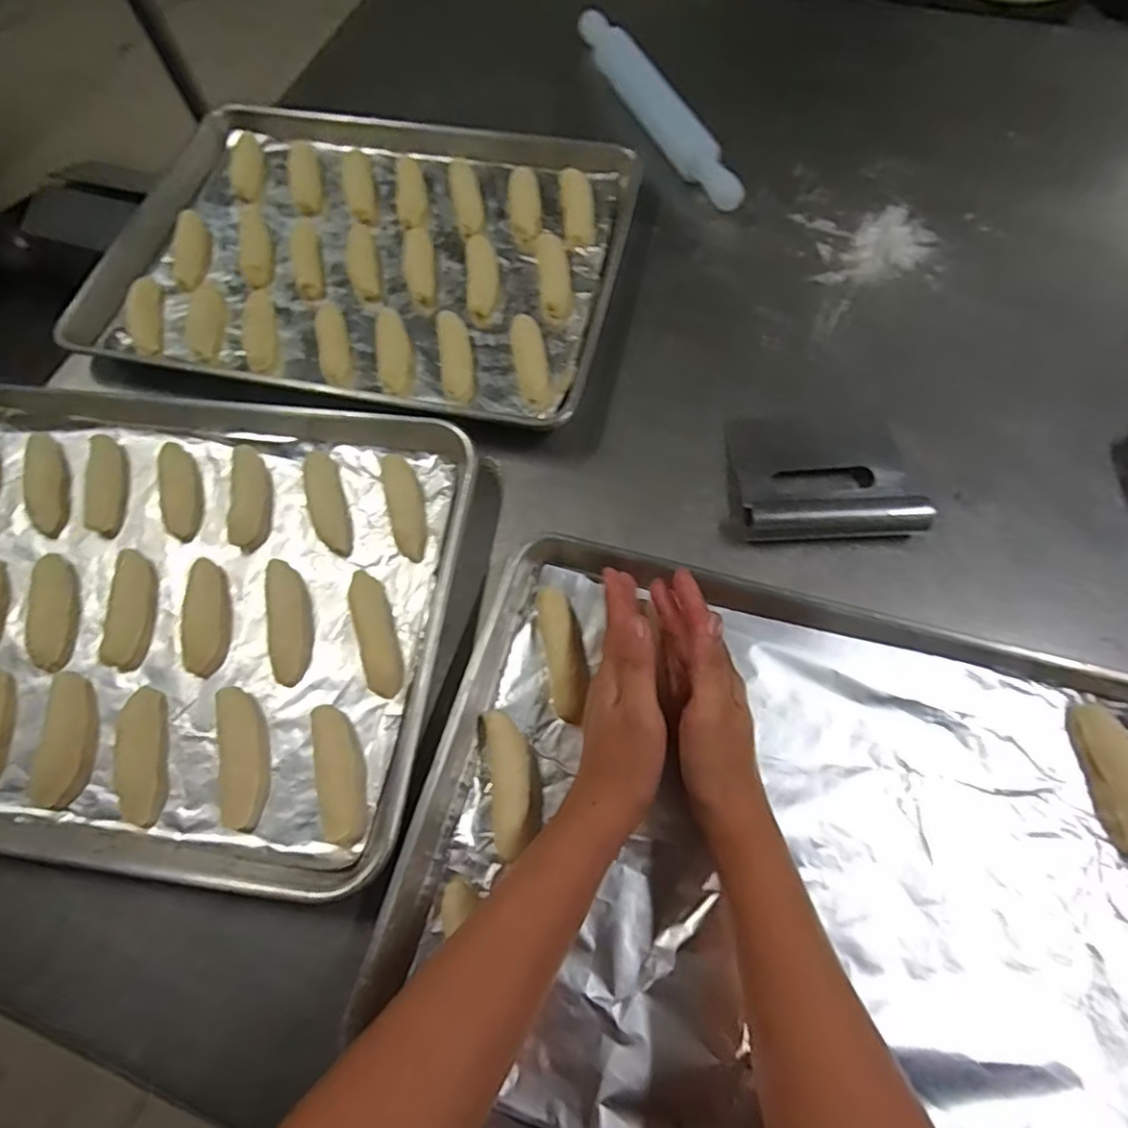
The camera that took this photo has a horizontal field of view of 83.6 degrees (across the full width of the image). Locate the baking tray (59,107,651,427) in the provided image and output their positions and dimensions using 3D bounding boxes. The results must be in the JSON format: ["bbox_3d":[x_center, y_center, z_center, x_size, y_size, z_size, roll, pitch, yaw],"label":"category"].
[{"bbox_3d":[-0.175,-0.294,0.580,0.446,0.027,0.330,11,66,8],"label":"baking tray"}]

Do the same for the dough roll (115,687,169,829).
[{"bbox_3d":[-0.274,0.124,0.409,0.029,0.016,0.085,-11,65,-2],"label":"dough roll"}]

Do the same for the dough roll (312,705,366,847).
[{"bbox_3d":[-0.140,0.130,0.395,0.023,0.020,0.084,-15,66,-4],"label":"dough roll"}]

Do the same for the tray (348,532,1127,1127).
[{"bbox_3d":[0.141,0.176,0.352,0.447,0.026,0.334,13,67,9],"label":"tray"}]

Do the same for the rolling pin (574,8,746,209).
[{"bbox_3d":[0.088,-0.458,0.639,0.038,0.044,0.300,-23,66,-8],"label":"rolling pin"}]

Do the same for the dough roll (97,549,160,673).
[{"bbox_3d":[-0.310,0.030,0.450,0.027,0.014,0.086,-9,65,-1],"label":"dough roll"}]

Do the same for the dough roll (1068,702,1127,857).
[{"bbox_3d":[0.326,0.126,0.371,0.028,0.015,0.085,-2,65,2],"label":"dough roll"}]

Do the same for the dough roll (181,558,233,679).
[{"bbox_3d":[-0.254,0.036,0.447,0.028,0.012,0.084,-14,65,-3],"label":"dough roll"}]

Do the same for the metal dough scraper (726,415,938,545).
[{"bbox_3d":[0.191,-0.071,0.462,0.123,0.028,0.115,-2,65,2],"label":"metal dough scraper"}]

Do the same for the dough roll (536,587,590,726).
[{"bbox_3d":[0.000,0.059,0.417,0.025,0.016,0.088,-11,65,-2],"label":"dough roll"}]

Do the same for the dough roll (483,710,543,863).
[{"bbox_3d":[-0.032,0.132,0.385,0.028,0.017,0.081,-9,65,-1],"label":"dough roll"}]

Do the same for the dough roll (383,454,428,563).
[{"bbox_3d":[-0.118,-0.045,0.470,0.023,0.012,0.087,-14,66,-4],"label":"dough roll"}]

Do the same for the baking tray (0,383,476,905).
[{"bbox_3d":[-0.306,0.023,0.456,0.463,0.033,0.344,6,66,6],"label":"baking tray"}]

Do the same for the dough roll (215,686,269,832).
[{"bbox_3d":[-0.205,0.121,0.401,0.027,0.022,0.087,-12,65,-3],"label":"dough roll"}]

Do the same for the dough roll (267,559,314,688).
[{"bbox_3d":[-0.191,0.038,0.440,0.025,0.014,0.090,-12,65,-3],"label":"dough roll"}]

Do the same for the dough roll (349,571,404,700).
[{"bbox_3d":[-0.129,0.045,0.431,0.022,0.011,0.089,-17,66,-5],"label":"dough roll"}]

